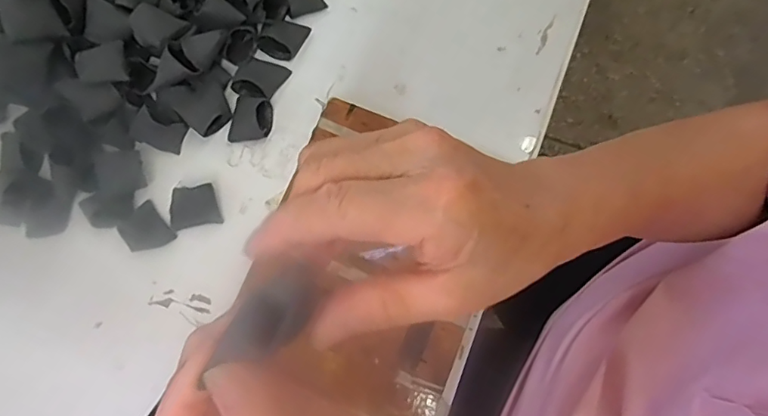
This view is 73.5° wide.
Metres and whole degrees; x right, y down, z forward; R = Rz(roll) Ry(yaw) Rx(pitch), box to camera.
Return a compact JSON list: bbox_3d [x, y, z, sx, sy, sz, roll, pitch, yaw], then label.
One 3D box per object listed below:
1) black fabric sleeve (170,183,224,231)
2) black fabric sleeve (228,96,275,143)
[{"bbox_3d":[-0.160,-0.001,0.434,0.040,0.008,0.034,-11,78,-2],"label":"black fabric sleeve"},{"bbox_3d":[-0.115,-0.078,0.441,0.035,0.026,0.041,6,78,1],"label":"black fabric sleeve"}]

